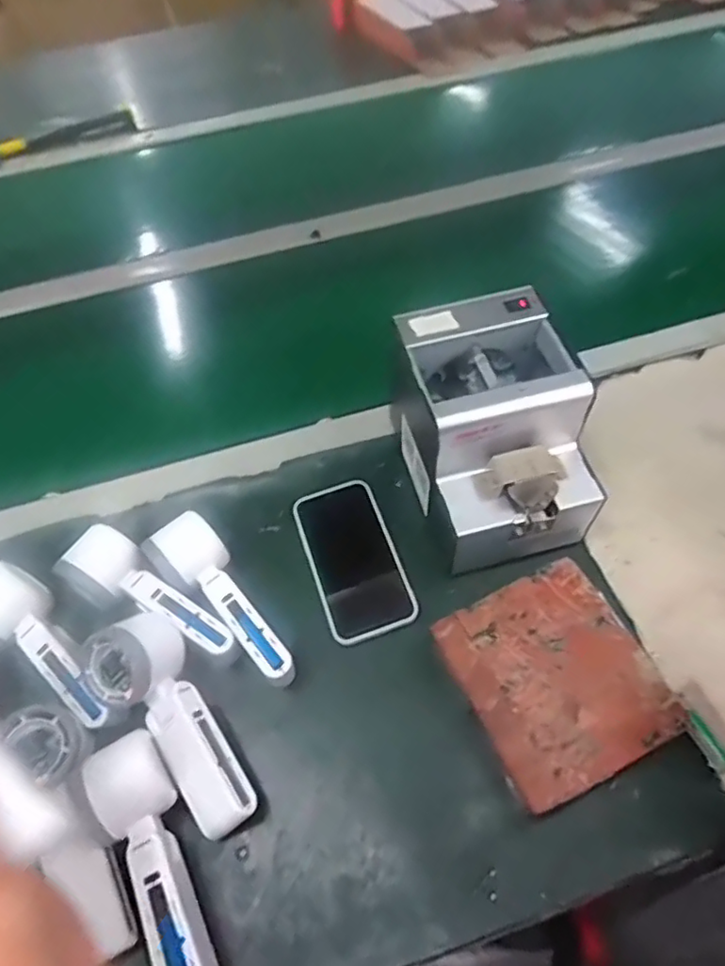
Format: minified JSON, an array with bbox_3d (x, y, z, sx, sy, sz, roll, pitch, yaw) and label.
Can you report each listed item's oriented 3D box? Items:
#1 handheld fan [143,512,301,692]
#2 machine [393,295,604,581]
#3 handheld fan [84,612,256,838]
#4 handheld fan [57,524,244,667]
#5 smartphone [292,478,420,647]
[{"bbox_3d":[-0.110,0.096,0.492,0.058,0.052,0.158,-37,61,-19],"label":"handheld fan"},{"bbox_3d":[0.111,-0.039,0.514,0.119,0.154,0.169,-13,56,-5],"label":"machine"},{"bbox_3d":[-0.136,0.169,0.432,0.067,0.046,0.167,-35,73,-18],"label":"handheld fan"},{"bbox_3d":[-0.168,0.097,0.490,0.158,0.050,0.053,27,62,20],"label":"handheld fan"},{"bbox_3d":[-0.008,0.065,0.536,0.077,0.009,0.147,-19,57,-8],"label":"smartphone"}]

